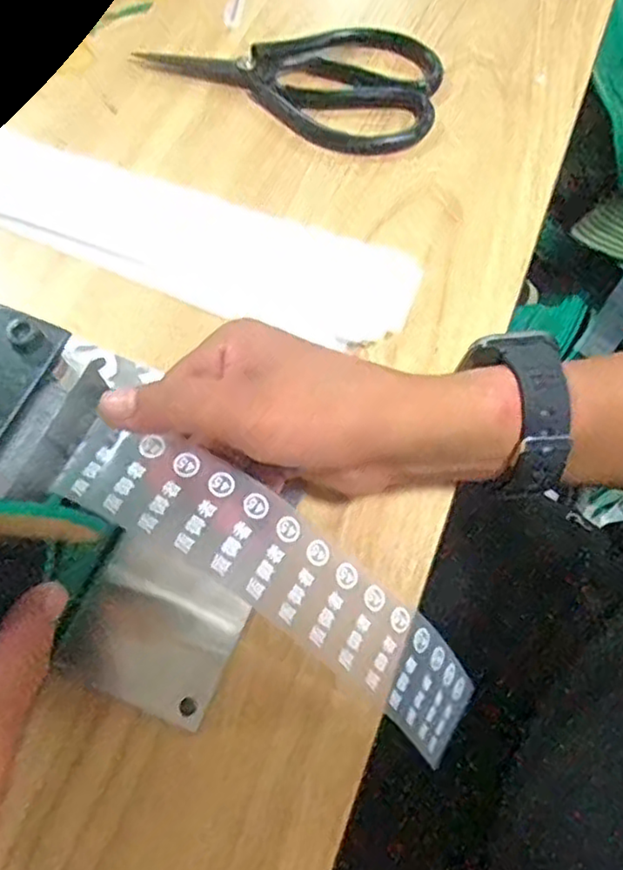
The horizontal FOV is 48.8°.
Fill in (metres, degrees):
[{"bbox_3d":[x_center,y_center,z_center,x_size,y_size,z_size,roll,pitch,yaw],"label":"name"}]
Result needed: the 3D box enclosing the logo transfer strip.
[{"bbox_3d":[-0.002,0.063,0.291,0.211,0.035,0.050,39,69,-13],"label":"logo transfer strip"}]

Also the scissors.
[{"bbox_3d":[-0.009,-0.237,0.433,0.184,0.014,0.094,23,68,10],"label":"scissors"}]

